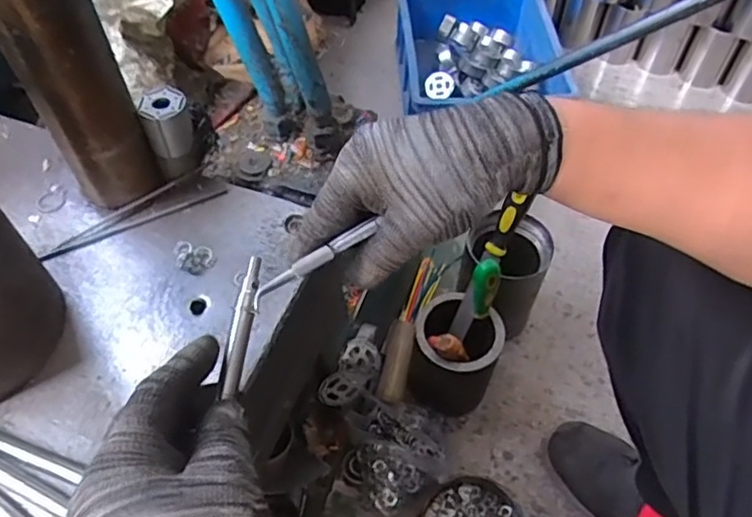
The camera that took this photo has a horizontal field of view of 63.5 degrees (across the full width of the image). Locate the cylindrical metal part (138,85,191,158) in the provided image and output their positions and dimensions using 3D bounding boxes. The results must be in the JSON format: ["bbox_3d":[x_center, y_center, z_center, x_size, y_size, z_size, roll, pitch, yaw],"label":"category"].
[{"bbox_3d":[-0.168,-0.110,0.494,0.035,0.043,0.032,0,54,0],"label":"cylindrical metal part"}]

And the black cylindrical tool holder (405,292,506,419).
[{"bbox_3d":[0.108,0.130,0.824,0.106,0.181,0.104,0,54,0],"label":"black cylindrical tool holder"}]

